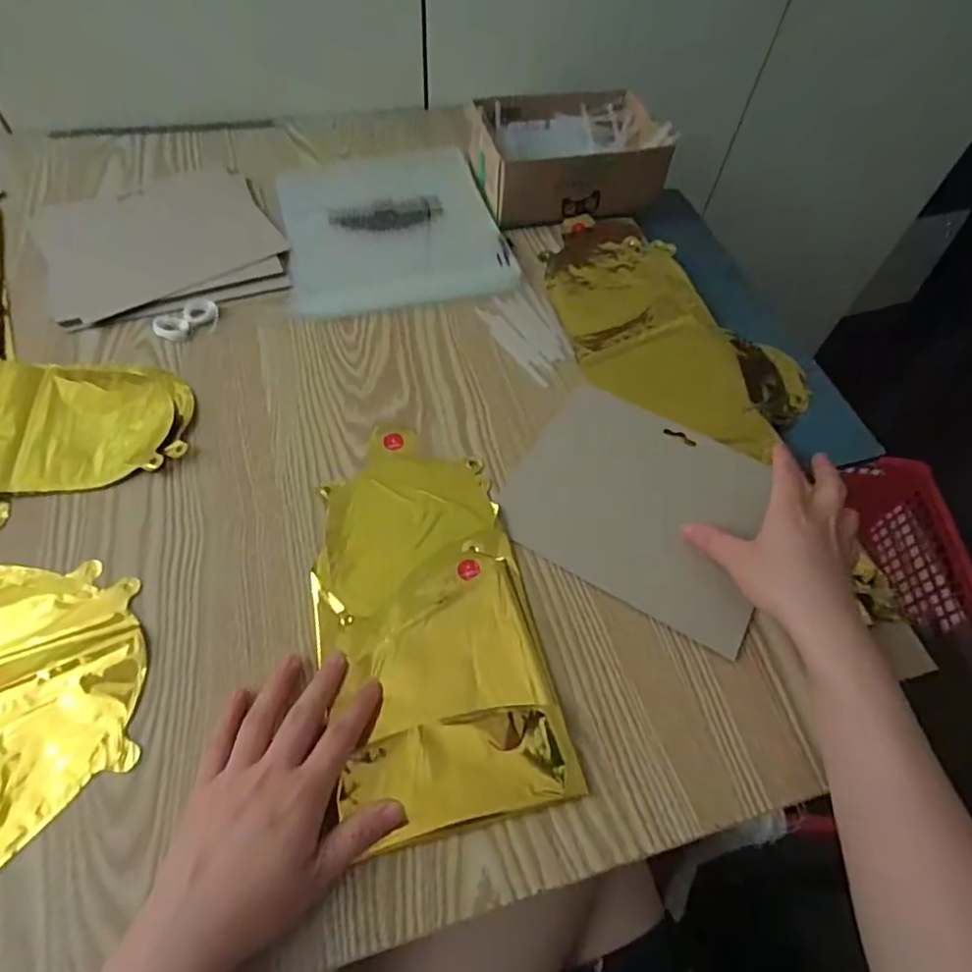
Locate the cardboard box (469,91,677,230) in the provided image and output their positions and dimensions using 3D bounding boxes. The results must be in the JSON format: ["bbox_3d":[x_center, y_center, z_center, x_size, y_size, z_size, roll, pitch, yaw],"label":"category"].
[{"bbox_3d":[0.080,-0.352,0.627,0.193,0.064,0.148,-8,59,-9],"label":"cardboard box"}]

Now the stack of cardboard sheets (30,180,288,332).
[{"bbox_3d":[-0.305,-0.230,0.558,0.199,0.009,0.190,-23,63,-17],"label":"stack of cardboard sheets"}]

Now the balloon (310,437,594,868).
[{"bbox_3d":[-0.041,0.074,0.390,0.134,0.013,0.264,-10,60,-10],"label":"balloon"}]

